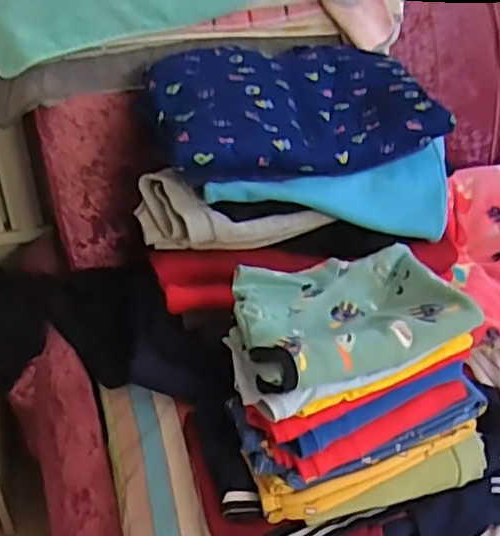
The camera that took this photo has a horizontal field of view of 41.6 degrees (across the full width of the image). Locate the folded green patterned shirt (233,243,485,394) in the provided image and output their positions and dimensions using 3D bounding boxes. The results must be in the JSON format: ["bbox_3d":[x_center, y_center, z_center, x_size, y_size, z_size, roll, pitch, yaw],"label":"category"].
[{"bbox_3d":[0.115,0.048,0.811,0.259,0.044,0.192,-9,34,-14],"label":"folded green patterned shirt"}]

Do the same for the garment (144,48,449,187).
[{"bbox_3d":[0.059,-0.262,0.991,0.415,0.084,0.273,-7,56,-16],"label":"garment"}]

